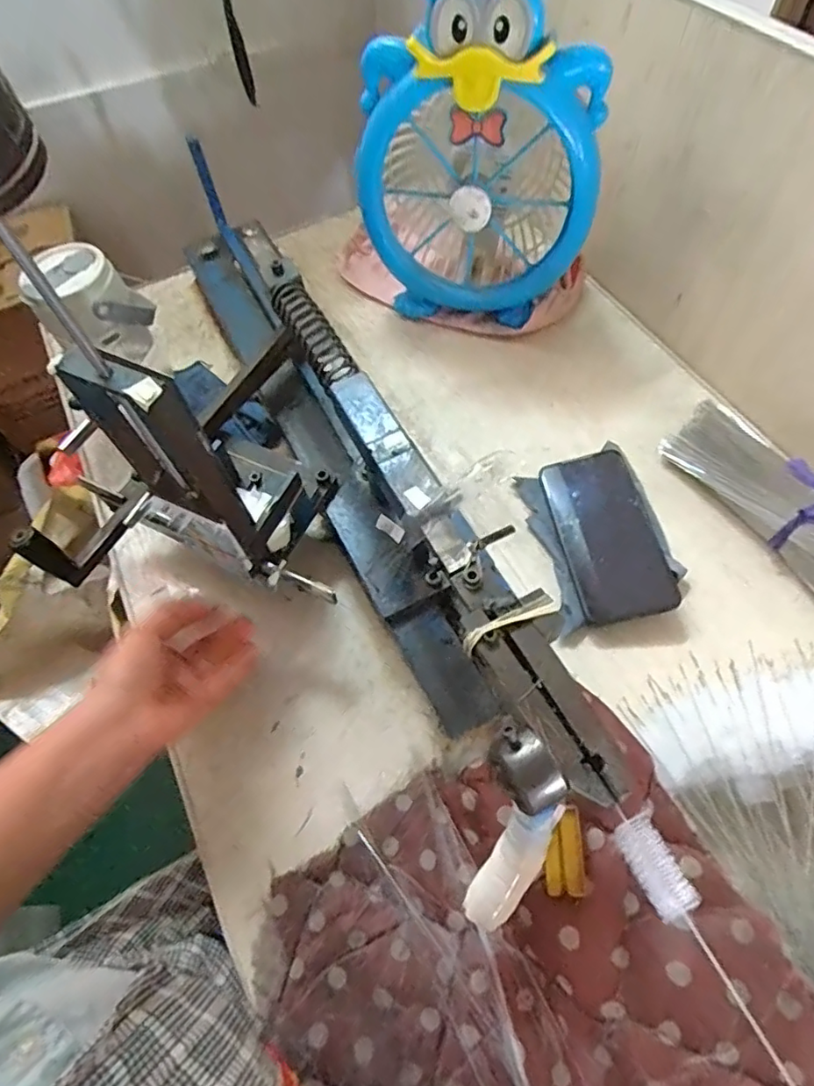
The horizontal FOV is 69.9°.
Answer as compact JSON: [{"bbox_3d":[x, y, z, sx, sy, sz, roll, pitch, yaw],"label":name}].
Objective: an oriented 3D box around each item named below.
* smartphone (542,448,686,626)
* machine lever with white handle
[{"bbox_3d":[0.176,-0.010,0.510,0.078,0.009,0.157,-15,61,10],"label":"smartphone"},{"bbox_3d":[0.061,0.156,0.316,0.044,0.136,0.031,9,26,8],"label":"machine lever with white handle"}]

